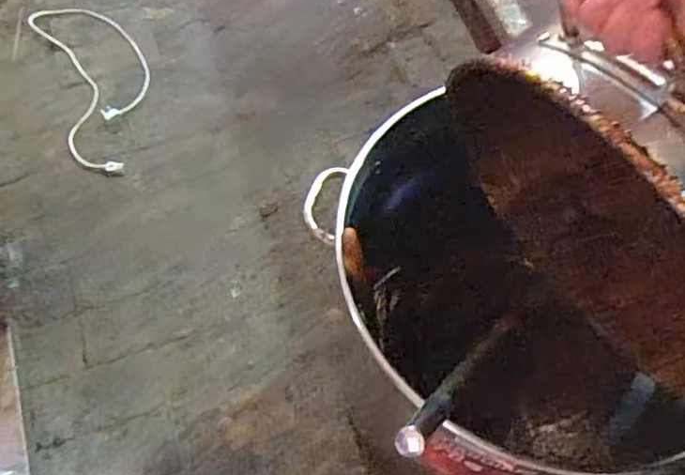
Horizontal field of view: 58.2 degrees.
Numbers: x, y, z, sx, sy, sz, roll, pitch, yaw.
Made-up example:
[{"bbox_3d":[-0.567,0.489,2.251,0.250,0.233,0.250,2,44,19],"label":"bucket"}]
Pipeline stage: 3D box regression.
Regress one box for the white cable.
[{"bbox_3d":[-0.587,-0.396,1.484,0.218,0.032,0.534,-21,65,-14],"label":"white cable"}]

